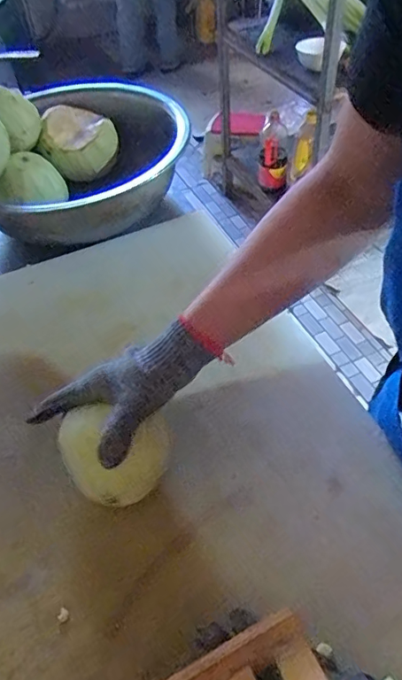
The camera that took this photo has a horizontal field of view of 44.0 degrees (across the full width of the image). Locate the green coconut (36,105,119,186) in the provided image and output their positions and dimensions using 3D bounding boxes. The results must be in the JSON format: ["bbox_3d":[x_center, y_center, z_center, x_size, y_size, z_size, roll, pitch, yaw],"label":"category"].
[{"bbox_3d":[-0.207,-0.333,0.859,0.125,0.083,0.164,-9,48,-3],"label":"green coconut"}]

